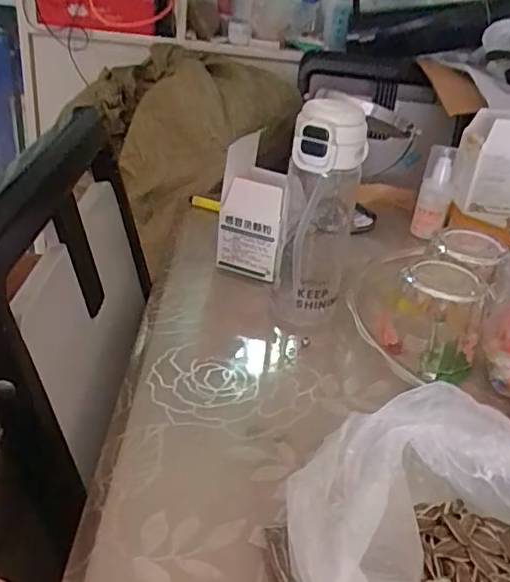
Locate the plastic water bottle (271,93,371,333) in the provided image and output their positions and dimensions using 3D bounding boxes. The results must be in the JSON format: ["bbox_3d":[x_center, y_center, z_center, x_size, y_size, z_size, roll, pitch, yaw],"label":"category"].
[{"bbox_3d":[0.065,-0.073,0.607,0.075,0.222,0.089,9,30,3],"label":"plastic water bottle"}]

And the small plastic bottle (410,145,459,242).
[{"bbox_3d":[0.262,-0.141,0.870,0.045,0.123,0.042,16,31,15],"label":"small plastic bottle"}]

